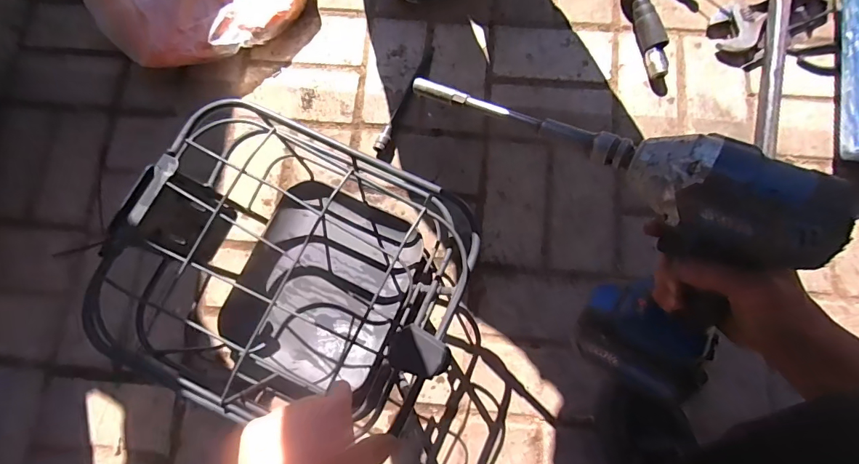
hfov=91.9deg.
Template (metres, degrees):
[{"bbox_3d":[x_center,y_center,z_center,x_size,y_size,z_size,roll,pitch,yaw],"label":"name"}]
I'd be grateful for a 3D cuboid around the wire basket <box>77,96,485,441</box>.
[{"bbox_3d":[-0.148,0.054,0.509,0.357,0.192,0.303,26,81,6],"label":"wire basket"}]

